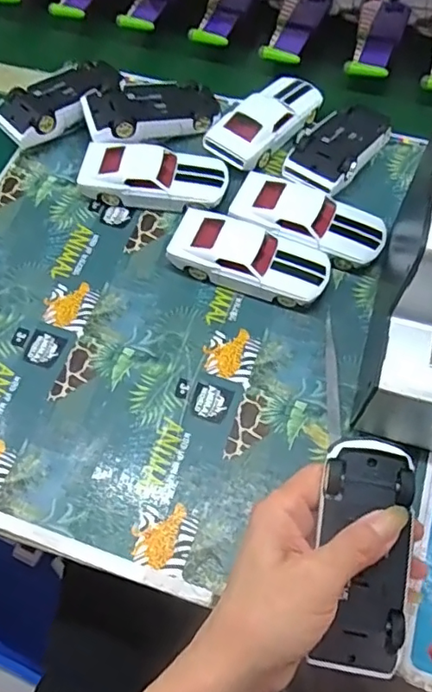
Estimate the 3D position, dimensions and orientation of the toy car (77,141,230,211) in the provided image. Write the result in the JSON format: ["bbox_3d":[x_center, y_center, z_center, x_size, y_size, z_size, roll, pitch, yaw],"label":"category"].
[{"bbox_3d":[-0.055,-0.151,0.490,0.130,0.036,0.055,9,64,5],"label":"toy car"}]

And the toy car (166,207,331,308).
[{"bbox_3d":[0.027,-0.071,0.449,0.127,0.034,0.053,18,63,9],"label":"toy car"}]

